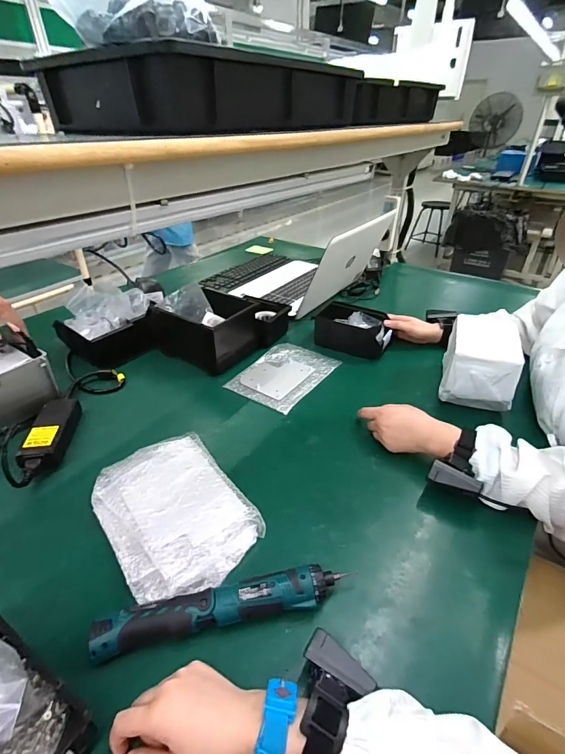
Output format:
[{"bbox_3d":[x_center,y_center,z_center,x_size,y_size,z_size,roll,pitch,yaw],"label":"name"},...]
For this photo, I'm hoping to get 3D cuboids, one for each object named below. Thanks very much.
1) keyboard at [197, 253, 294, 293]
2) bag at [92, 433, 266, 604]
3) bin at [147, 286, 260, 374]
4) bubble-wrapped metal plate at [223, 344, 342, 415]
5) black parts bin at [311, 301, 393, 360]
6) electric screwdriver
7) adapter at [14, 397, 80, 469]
[{"bbox_3d":[-0.119,-0.356,1.295,0.139,0.018,0.381,21,40,27],"label":"keyboard"},{"bbox_3d":[-0.154,0.182,0.536,0.172,0.030,0.248,-24,41,-30],"label":"bag"},{"bbox_3d":[-0.172,-0.117,0.882,0.205,0.113,0.170,17,38,23],"label":"bin"},{"bbox_3d":[0.003,-0.006,0.823,0.163,0.014,0.214,23,41,29],"label":"bubble-wrapped metal plate"},{"bbox_3d":[0.170,-0.113,0.913,0.179,0.082,0.101,17,38,22],"label":"black parts bin"},{"bbox_3d":[-0.065,0.257,0.419,0.256,0.045,0.039,-7,35,-11],"label":"electric screwdriver"},{"bbox_3d":[-0.391,0.093,0.648,0.056,0.035,0.164,-5,35,-7],"label":"adapter"}]

